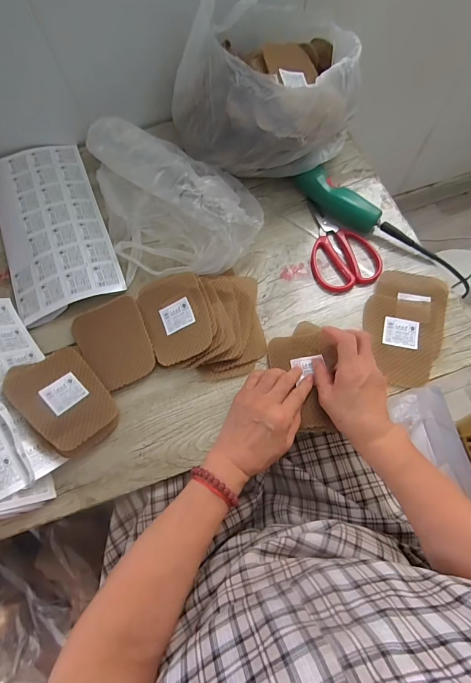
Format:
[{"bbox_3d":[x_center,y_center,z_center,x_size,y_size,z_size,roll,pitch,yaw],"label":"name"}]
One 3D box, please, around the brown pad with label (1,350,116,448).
[{"bbox_3d":[-0.220,0.071,0.454,0.092,0.006,0.133,-32,70,-32],"label":"brown pad with label"}]

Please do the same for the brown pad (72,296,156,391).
[{"bbox_3d":[-0.169,0.000,0.496,0.092,0.007,0.129,-26,66,-6],"label":"brown pad"}]

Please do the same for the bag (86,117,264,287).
[{"bbox_3d":[-0.095,-0.221,0.533,0.217,0.105,0.265,-22,69,-6],"label":"bag"}]

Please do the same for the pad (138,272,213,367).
[{"bbox_3d":[-0.083,-0.034,0.491,0.091,0.007,0.128,-21,69,11],"label":"pad"}]

